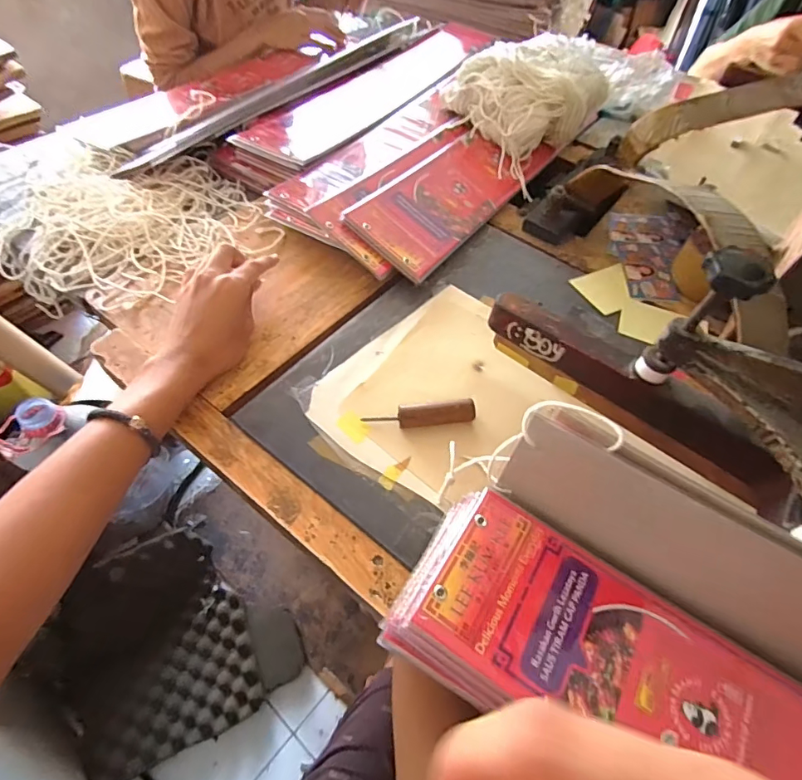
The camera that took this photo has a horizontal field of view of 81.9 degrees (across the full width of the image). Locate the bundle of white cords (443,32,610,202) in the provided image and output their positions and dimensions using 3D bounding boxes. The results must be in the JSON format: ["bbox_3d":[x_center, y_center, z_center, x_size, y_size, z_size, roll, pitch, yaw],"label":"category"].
[{"bbox_3d":[0.185,-0.425,0.667,0.161,0.104,0.280,30,58,16],"label":"bundle of white cords"}]

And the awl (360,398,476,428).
[{"bbox_3d":[0.017,0.023,0.396,0.092,0.021,0.018,-6,56,-9],"label":"awl"}]

